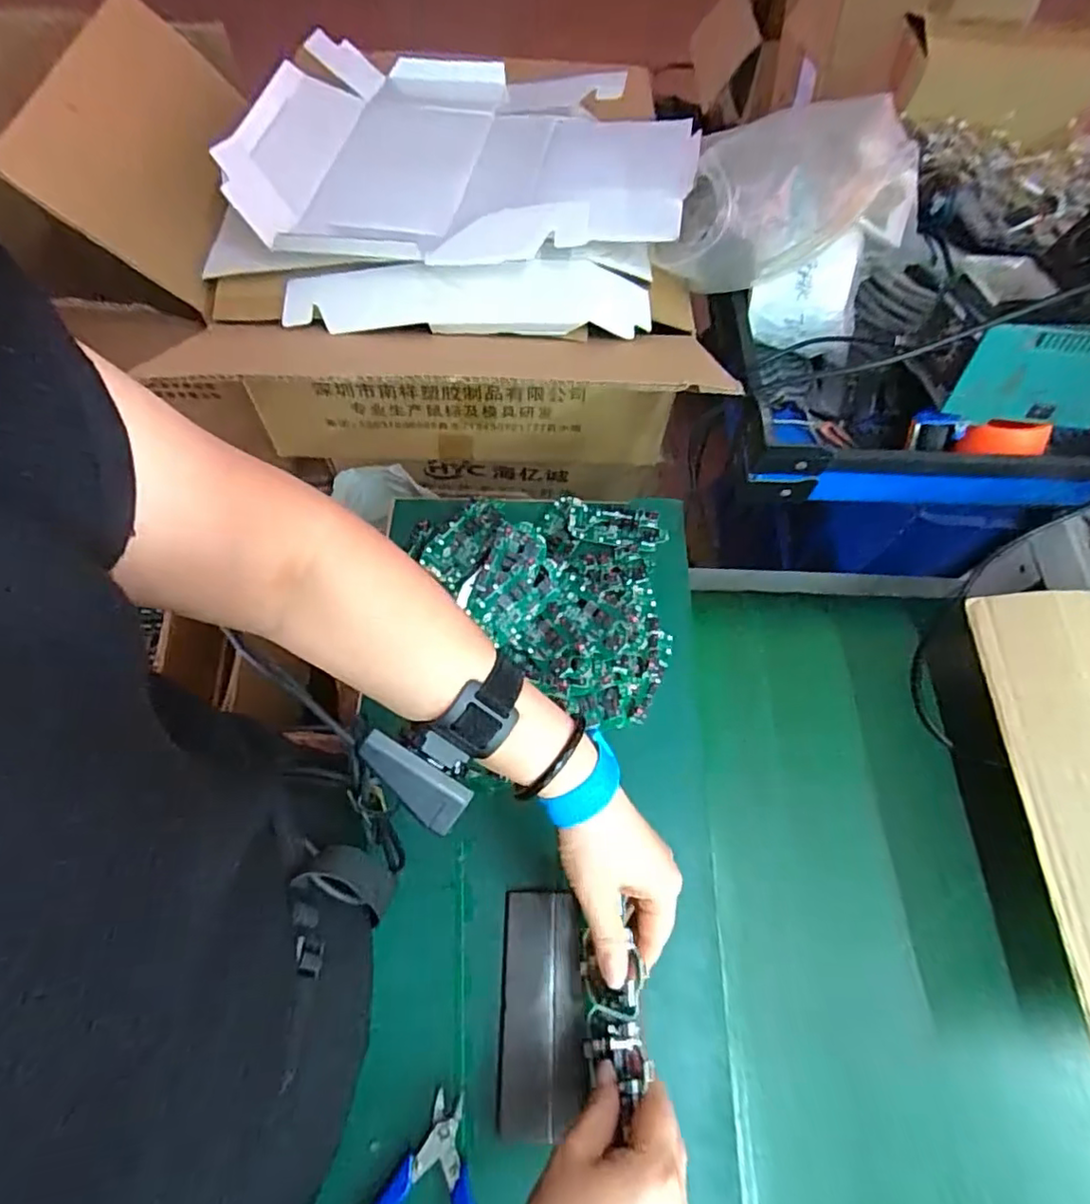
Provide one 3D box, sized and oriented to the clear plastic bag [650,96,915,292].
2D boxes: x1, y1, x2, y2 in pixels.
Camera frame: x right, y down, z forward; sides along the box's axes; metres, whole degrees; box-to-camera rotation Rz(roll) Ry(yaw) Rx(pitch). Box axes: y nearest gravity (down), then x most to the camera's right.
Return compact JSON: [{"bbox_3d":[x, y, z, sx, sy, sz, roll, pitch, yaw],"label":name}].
[{"bbox_3d":[0.253,-0.401,0.614,0.301,0.108,0.104,-23,66,-11],"label":"clear plastic bag"}]

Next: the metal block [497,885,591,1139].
[{"bbox_3d":[-0.001,0.292,0.444,0.058,0.021,0.146,1,64,0],"label":"metal block"}]

